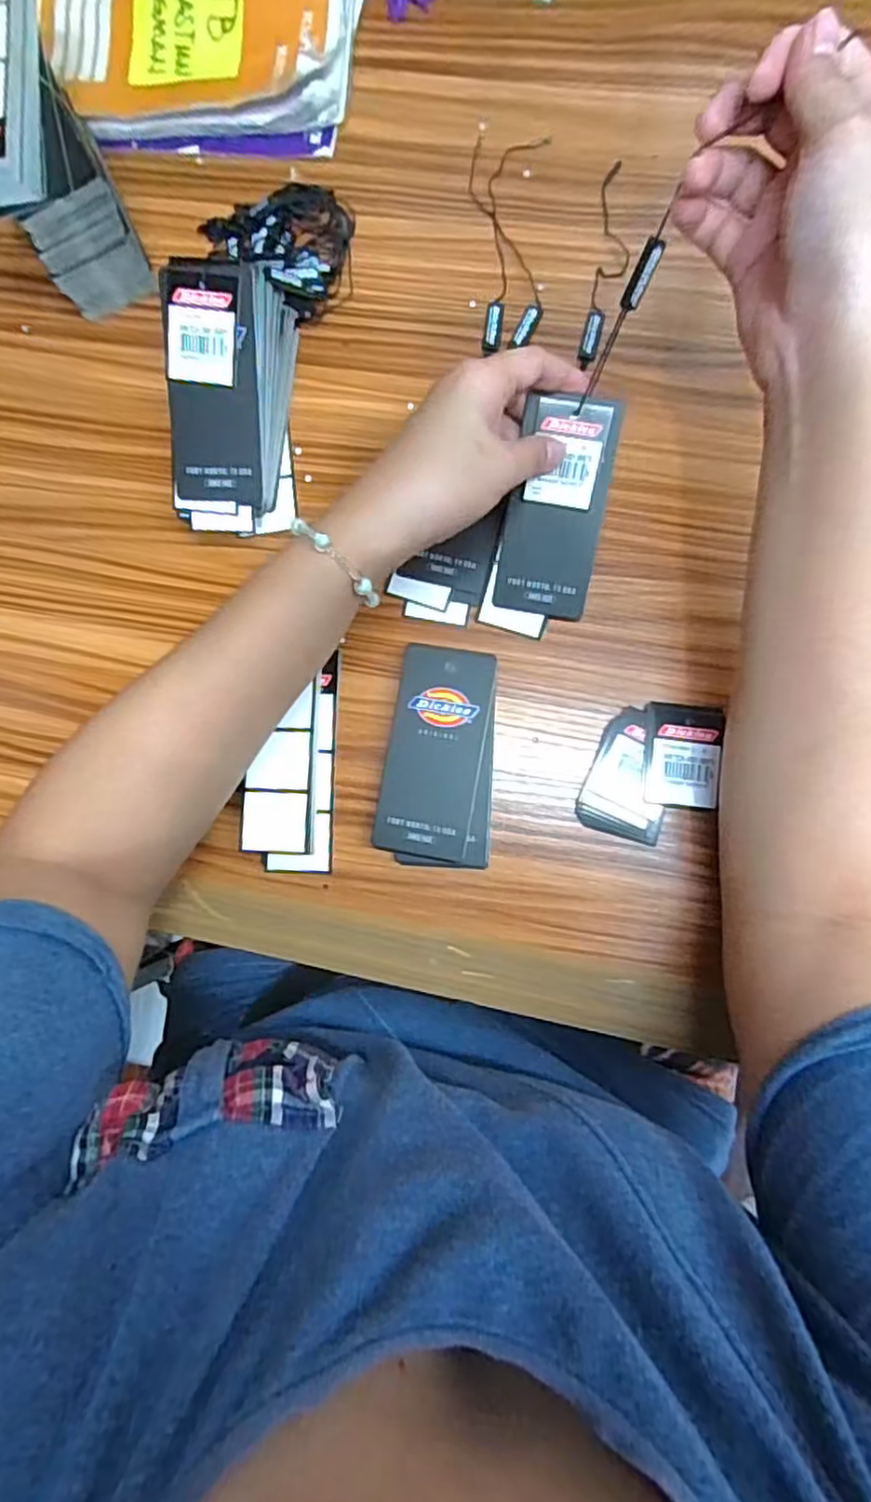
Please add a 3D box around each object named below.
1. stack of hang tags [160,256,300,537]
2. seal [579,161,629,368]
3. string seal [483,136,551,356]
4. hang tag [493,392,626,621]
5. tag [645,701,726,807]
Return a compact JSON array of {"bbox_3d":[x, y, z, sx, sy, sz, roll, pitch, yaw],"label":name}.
[{"bbox_3d":[-0.111,-0.184,0.367,0.053,0.075,0.120,3,84,6],"label":"stack of hang tags"},{"bbox_3d":[0.099,-0.277,0.389,0.019,0.004,0.121,8,85,7],"label":"seal"},{"bbox_3d":[0.038,-0.296,0.399,0.028,0.004,0.137,13,85,7],"label":"string seal"},{"bbox_3d":[0.064,-0.126,0.360,0.050,0.004,0.107,16,107,7],"label":"hang tag"},{"bbox_3d":[0.128,0.002,0.358,0.037,0.009,0.054,7,84,7],"label":"tag"}]

